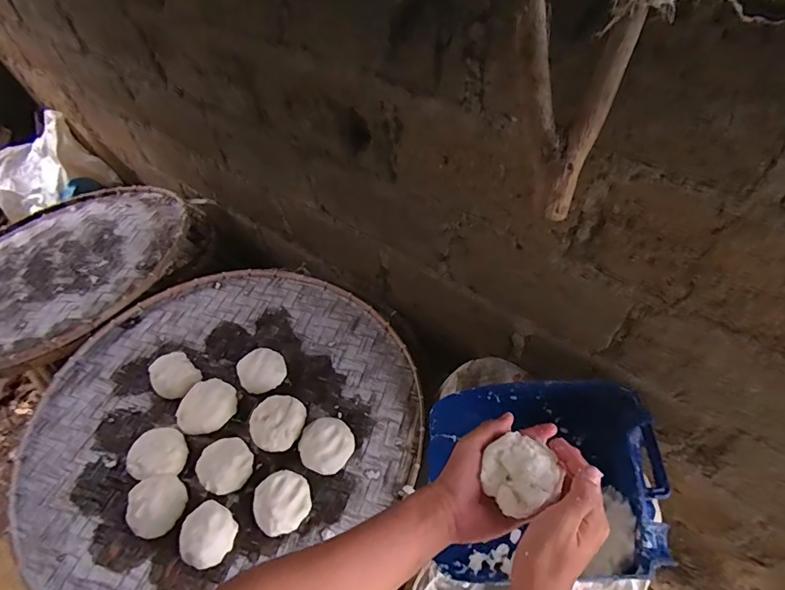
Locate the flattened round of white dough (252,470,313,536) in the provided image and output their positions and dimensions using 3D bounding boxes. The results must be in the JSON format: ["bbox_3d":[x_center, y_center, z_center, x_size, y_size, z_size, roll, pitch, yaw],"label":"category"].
[{"bbox_3d":[-0.186,0.338,0.752,0.094,0.041,0.097,-2,53,3],"label":"flattened round of white dough"}]

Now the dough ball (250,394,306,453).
[{"bbox_3d":[-0.216,0.238,0.843,0.099,0.049,0.099,-2,53,3],"label":"dough ball"}]

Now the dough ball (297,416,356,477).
[{"bbox_3d":[-0.120,0.269,0.819,0.095,0.058,0.093,-2,53,3],"label":"dough ball"}]

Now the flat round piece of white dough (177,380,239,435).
[{"bbox_3d":[-0.358,0.210,0.867,0.095,0.038,0.114,36,63,26],"label":"flat round piece of white dough"}]

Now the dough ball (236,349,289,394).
[{"bbox_3d":[-0.265,0.154,0.927,0.091,0.042,0.087,-2,53,3],"label":"dough ball"}]

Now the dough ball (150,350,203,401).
[{"bbox_3d":[-0.446,0.159,0.918,0.100,0.038,0.084,36,63,26],"label":"dough ball"}]

